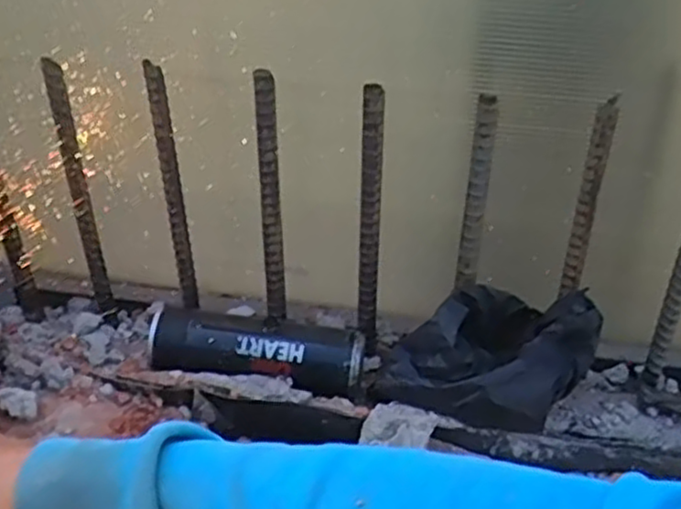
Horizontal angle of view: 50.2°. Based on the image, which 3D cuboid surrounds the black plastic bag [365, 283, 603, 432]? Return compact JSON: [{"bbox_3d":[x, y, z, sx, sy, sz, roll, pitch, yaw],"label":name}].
[{"bbox_3d":[0.144,0.098,0.732,0.208,0.096,0.120,11,33,13],"label":"black plastic bag"}]

